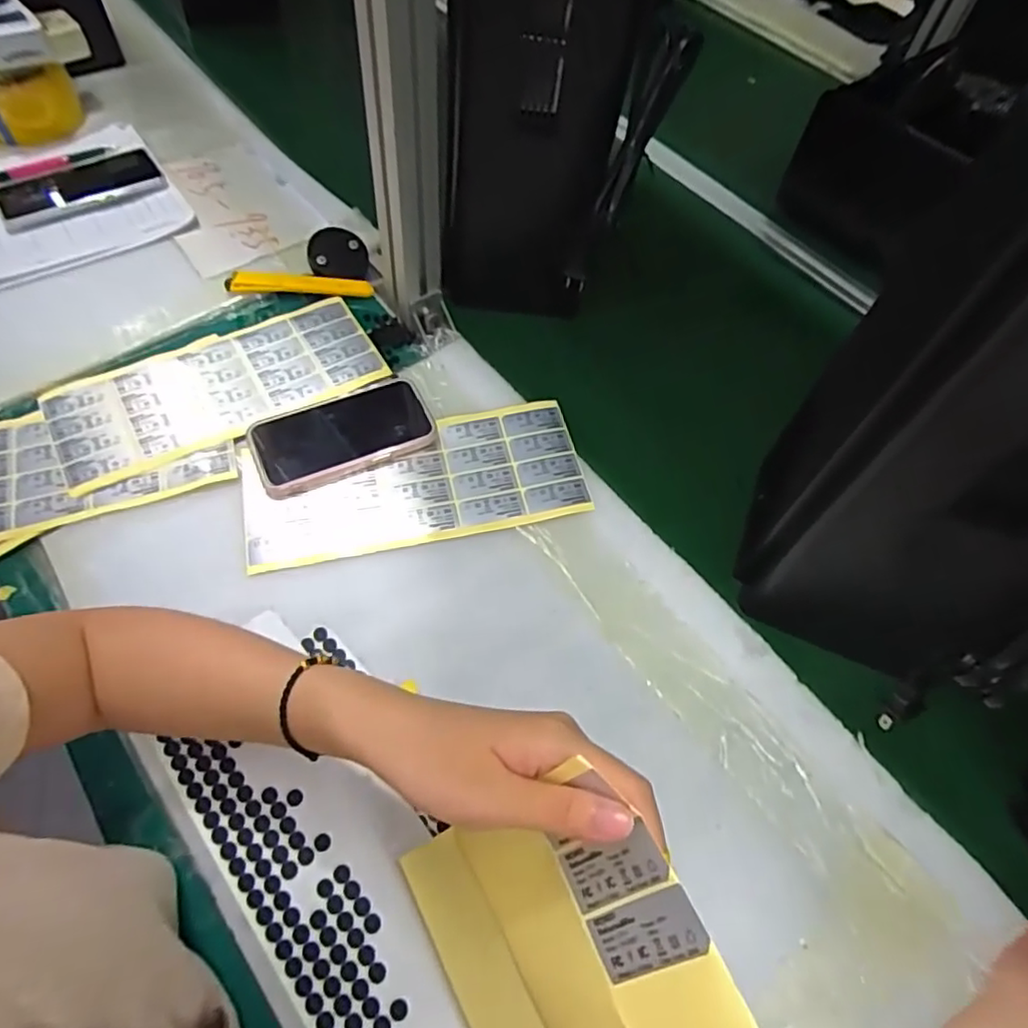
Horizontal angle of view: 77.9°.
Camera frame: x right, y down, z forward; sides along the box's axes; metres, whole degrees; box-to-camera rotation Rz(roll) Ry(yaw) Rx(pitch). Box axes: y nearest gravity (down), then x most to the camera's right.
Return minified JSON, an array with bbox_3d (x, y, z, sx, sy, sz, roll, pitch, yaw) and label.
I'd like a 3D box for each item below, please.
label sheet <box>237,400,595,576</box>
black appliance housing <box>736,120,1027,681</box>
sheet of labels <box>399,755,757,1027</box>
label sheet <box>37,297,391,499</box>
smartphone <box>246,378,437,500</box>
[{"bbox_3d":[-0.083,-0.028,0.534,0.277,0.007,0.118,-10,63,-10],"label":"label sheet"},{"bbox_3d":[0.273,-0.050,0.368,0.165,0.349,0.148,29,62,13],"label":"black appliance housing"},{"bbox_3d":[0.012,0.193,0.288,0.010,0.166,0.114,-1,54,-46],"label":"sheet of labels"},{"bbox_3d":[-0.264,-0.115,0.574,0.276,0.009,0.125,-27,64,-18],"label":"label sheet"},{"bbox_3d":[-0.146,-0.070,0.546,0.149,0.014,0.087,-21,63,-15],"label":"smartphone"}]

